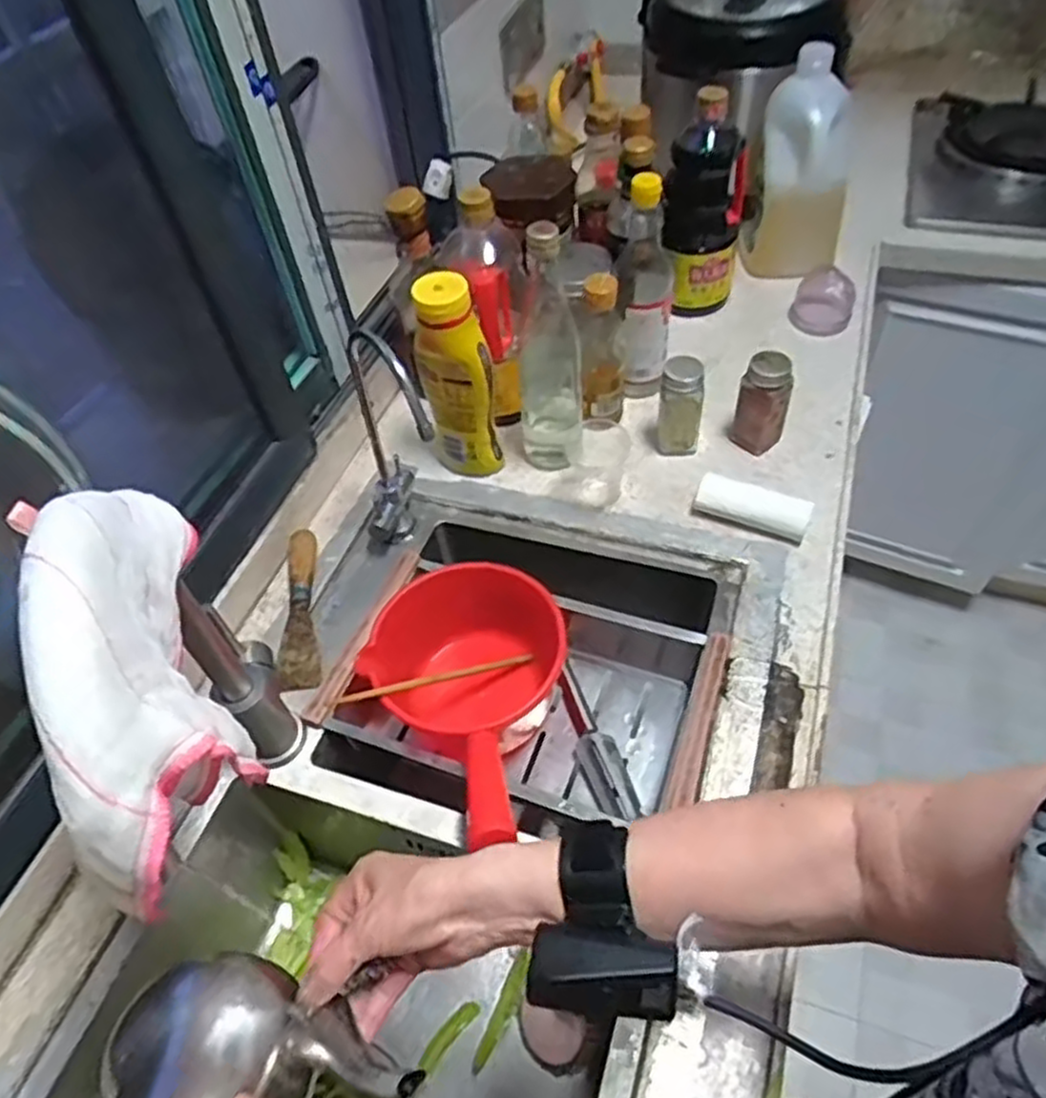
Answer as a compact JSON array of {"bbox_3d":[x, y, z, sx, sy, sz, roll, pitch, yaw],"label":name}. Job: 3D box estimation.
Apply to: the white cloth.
[{"bbox_3d":[-0.191,0.055,0.380,0.050,0.135,0.211,-19,52,-9],"label":"white cloth"}]

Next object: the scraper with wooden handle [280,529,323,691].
[{"bbox_3d":[-0.224,0.058,0.769,0.038,0.024,0.177,-11,51,-3],"label":"scraper with wooden handle"}]

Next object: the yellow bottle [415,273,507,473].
[{"bbox_3d":[-0.069,-0.169,0.813,0.066,0.236,0.056,-27,54,-15],"label":"yellow bottle"}]

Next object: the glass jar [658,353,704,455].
[{"bbox_3d":[0.178,-0.160,0.860,0.047,0.113,0.036,5,52,10],"label":"glass jar"}]

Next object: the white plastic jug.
[{"bbox_3d":[0.404,-0.552,1.098,0.131,0.270,0.117,14,54,16],"label":"white plastic jug"}]

